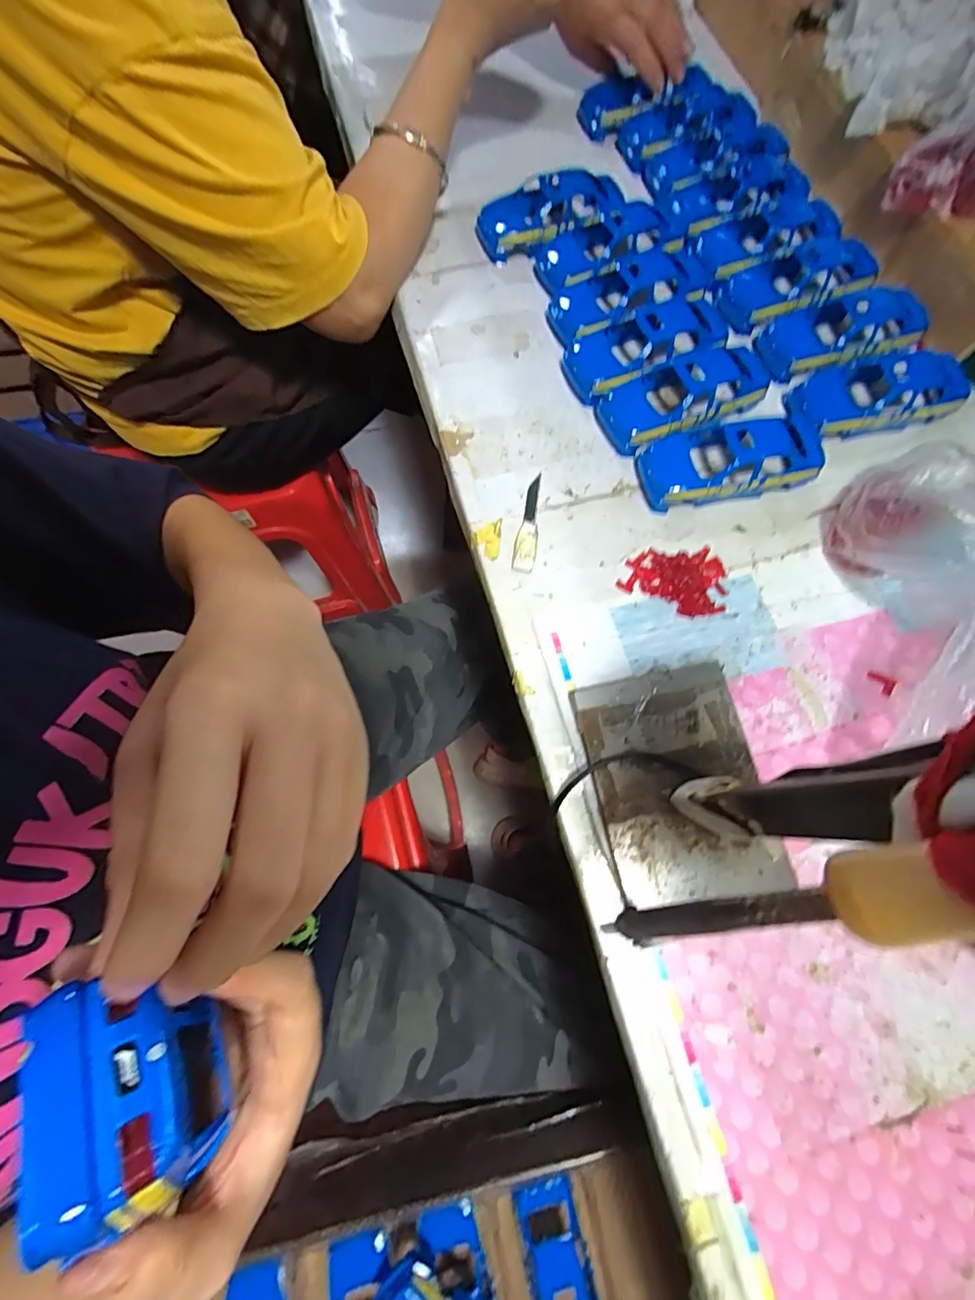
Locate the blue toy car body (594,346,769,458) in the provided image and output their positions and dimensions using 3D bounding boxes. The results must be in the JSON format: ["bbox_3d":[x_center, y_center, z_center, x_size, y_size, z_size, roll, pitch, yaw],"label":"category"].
[{"bbox_3d":[0.148,-0.190,0.378,0.119,0.035,0.055,-16,73,-4],"label":"blue toy car body"}]

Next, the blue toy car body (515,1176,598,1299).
[{"bbox_3d":[0.058,0.491,0.392,0.047,0.031,0.127,-12,73,-6],"label":"blue toy car body"}]

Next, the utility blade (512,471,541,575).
[{"bbox_3d":[0.031,-0.092,0.364,0.016,0.004,0.078,10,73,4],"label":"utility blade"}]

